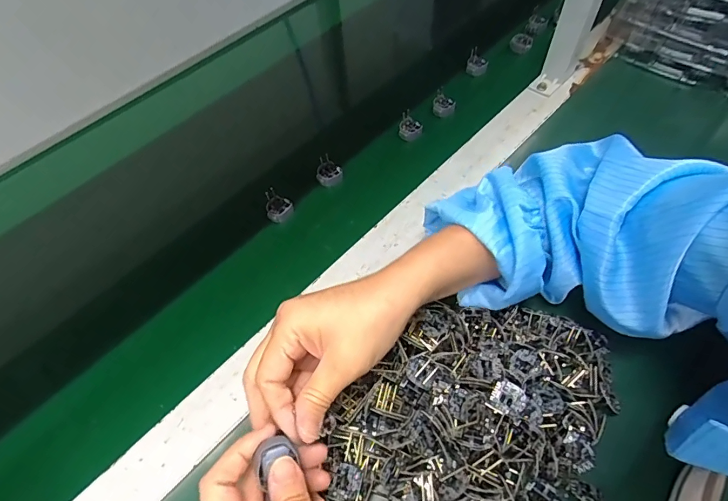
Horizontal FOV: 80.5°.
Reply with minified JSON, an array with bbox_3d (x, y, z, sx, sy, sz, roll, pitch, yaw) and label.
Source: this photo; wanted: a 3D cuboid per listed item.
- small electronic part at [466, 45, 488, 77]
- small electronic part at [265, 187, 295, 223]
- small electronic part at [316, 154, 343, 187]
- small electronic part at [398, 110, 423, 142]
[{"bbox_3d":[0.153,-0.255,0.578,0.025,0.033,0.017,1,58,4],"label":"small electronic part"},{"bbox_3d":[-0.092,-0.047,0.468,0.027,0.030,0.027,-2,58,3],"label":"small electronic part"},{"bbox_3d":[-0.040,-0.090,0.496,0.029,0.028,0.027,-11,58,-3],"label":"small electronic part"},{"bbox_3d":[0.057,-0.151,0.522,0.027,0.027,0.026,-2,58,3],"label":"small electronic part"}]

